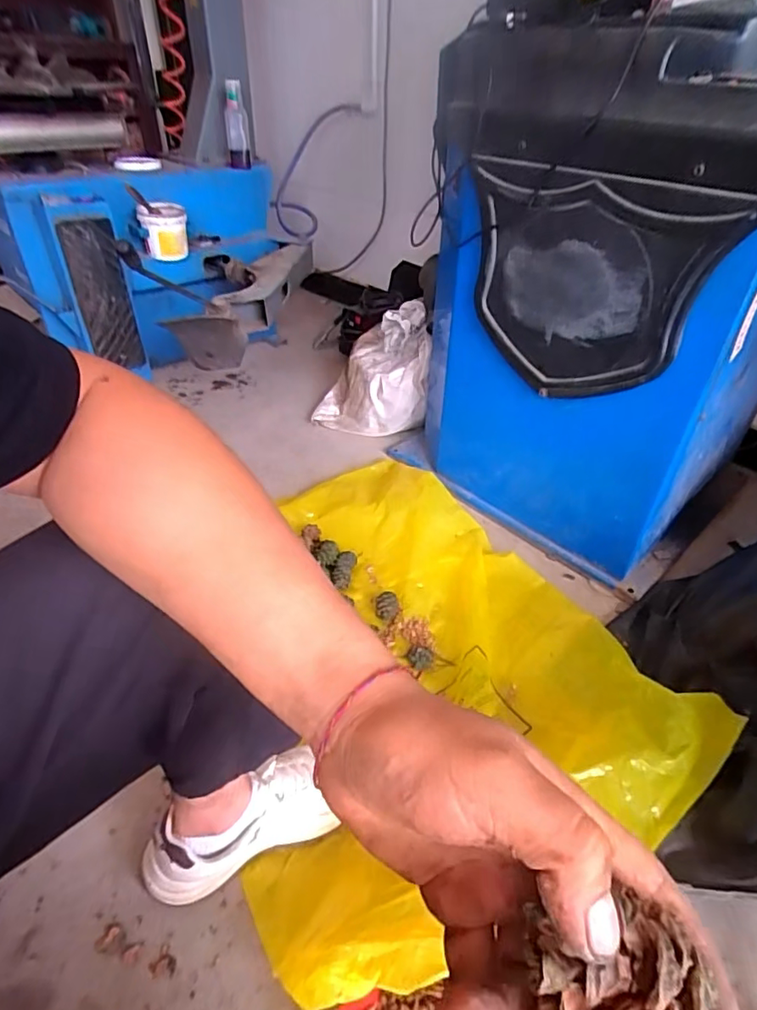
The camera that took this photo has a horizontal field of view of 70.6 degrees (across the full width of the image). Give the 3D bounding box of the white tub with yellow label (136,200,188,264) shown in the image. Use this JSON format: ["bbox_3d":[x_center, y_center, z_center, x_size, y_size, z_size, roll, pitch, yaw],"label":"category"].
[{"bbox_3d":[-0.560,-0.708,1.406,0.114,0.130,0.118,-14,42,-19],"label":"white tub with yellow label"}]

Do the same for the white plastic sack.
[{"bbox_3d":[-0.012,-0.355,1.389,0.304,0.287,0.156,13,40,14],"label":"white plastic sack"}]

